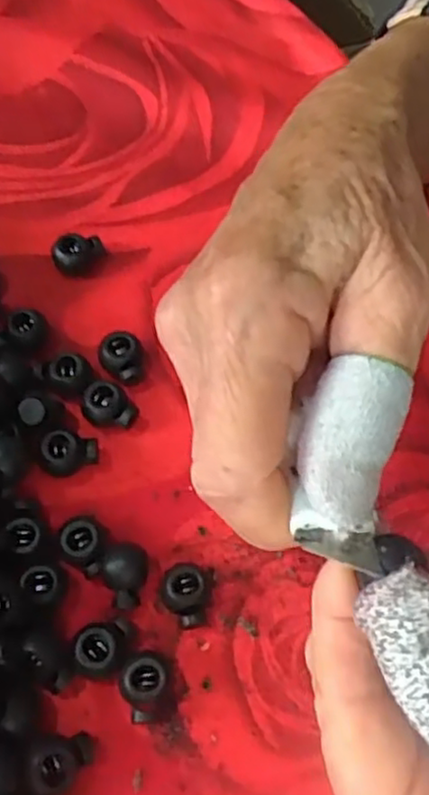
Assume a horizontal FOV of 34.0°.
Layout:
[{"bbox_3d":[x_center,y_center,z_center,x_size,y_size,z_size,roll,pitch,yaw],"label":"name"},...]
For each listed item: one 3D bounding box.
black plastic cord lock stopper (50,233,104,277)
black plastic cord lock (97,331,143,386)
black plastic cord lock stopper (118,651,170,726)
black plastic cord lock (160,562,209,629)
[{"bbox_3d":[-0.052,-0.055,0.268,0.019,0.010,0.013,-14,63,-10],"label":"black plastic cord lock stopper"},{"bbox_3d":[-0.033,-0.013,0.248,0.015,0.011,0.018,-5,62,-5],"label":"black plastic cord lock"},{"bbox_3d":[-0.020,0.084,0.203,0.014,0.012,0.019,-4,62,-4],"label":"black plastic cord lock stopper"},{"bbox_3d":[-0.009,0.062,0.217,0.014,0.011,0.019,-5,62,-5],"label":"black plastic cord lock"}]

